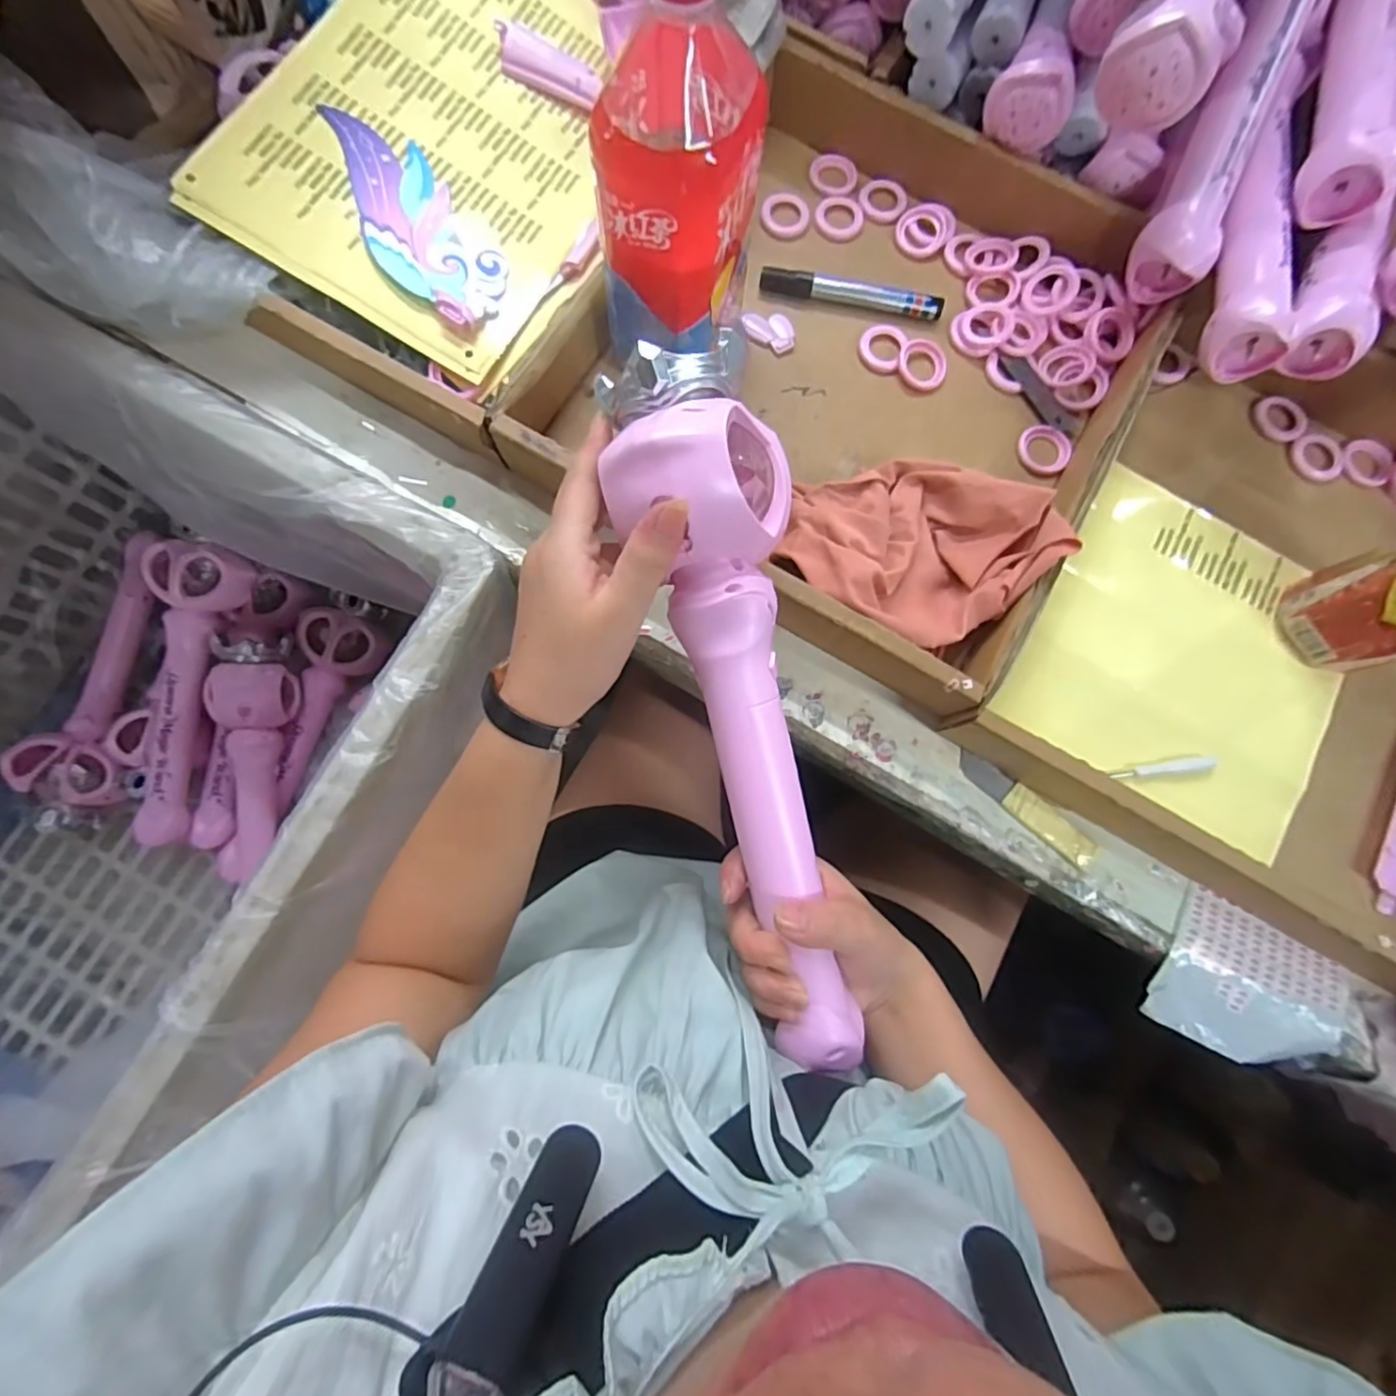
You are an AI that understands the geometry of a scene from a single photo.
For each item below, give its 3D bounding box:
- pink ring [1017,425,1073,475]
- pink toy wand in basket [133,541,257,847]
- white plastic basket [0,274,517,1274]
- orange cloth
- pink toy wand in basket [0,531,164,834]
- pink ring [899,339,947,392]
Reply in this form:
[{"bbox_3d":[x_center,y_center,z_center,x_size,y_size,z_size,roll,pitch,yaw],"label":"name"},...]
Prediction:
[{"bbox_3d":[0.252,-0.181,0.451,0.036,0.006,0.038,0,80,-1],"label":"pink ring"},{"bbox_3d":[-0.582,-0.001,0.700,0.068,0.069,0.343,12,94,1],"label":"pink toy wand in basket"},{"bbox_3d":[-0.583,0.128,0.538,0.618,0.424,0.780,30,81,4],"label":"white plastic basket"},{"bbox_3d":[0.141,-0.100,0.402,0.162,0.053,0.134,-24,82,-5],"label":"orange cloth"},{"bbox_3d":[-0.713,-0.030,0.749,0.107,0.077,0.366,4,80,-1],"label":"pink toy wand in basket"},{"bbox_3d":[0.166,-0.245,0.457,0.035,0.006,0.040,9,80,0],"label":"pink ring"}]

